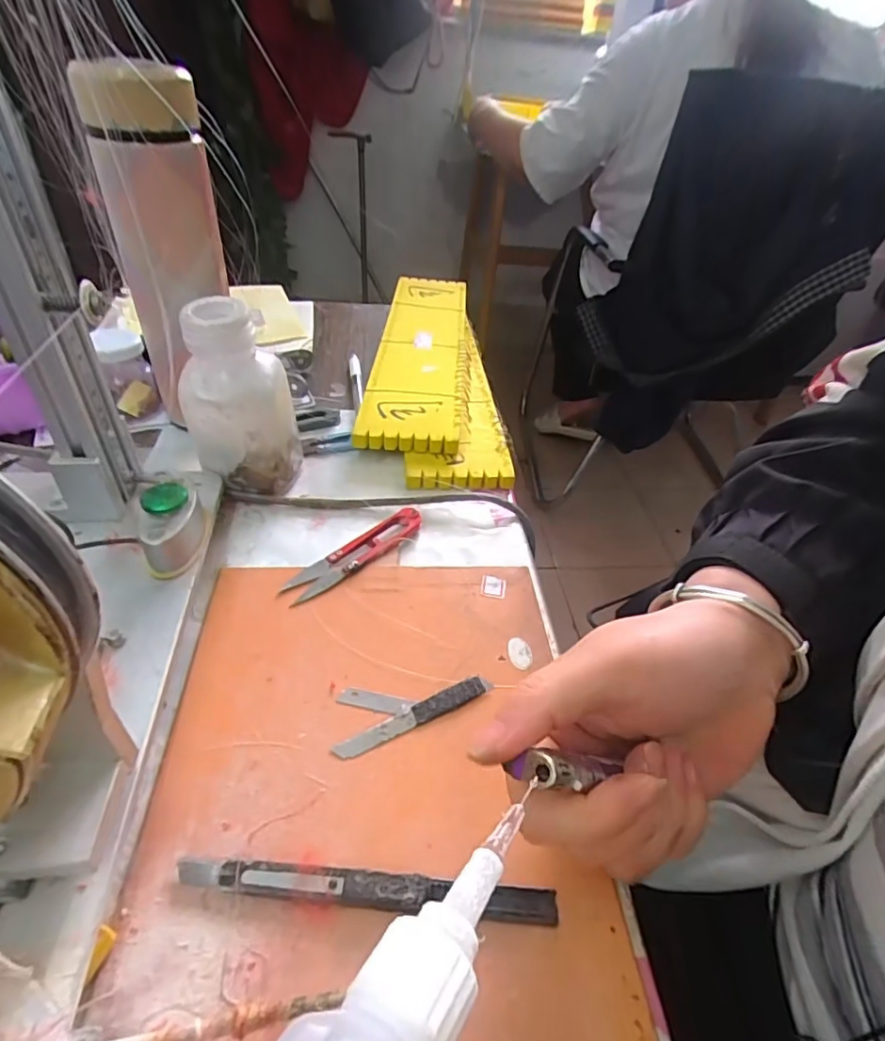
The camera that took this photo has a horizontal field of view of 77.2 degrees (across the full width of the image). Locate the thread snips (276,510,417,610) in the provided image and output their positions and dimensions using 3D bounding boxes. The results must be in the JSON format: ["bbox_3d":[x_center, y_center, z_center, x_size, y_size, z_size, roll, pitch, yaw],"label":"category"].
[{"bbox_3d":[-0.053,0.021,0.343,0.022,0.007,0.101,36,49,30],"label":"thread snips"}]

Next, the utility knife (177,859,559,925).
[{"bbox_3d":[-0.028,0.139,0.210,0.142,0.008,0.013,6,41,0],"label":"utility knife"}]

